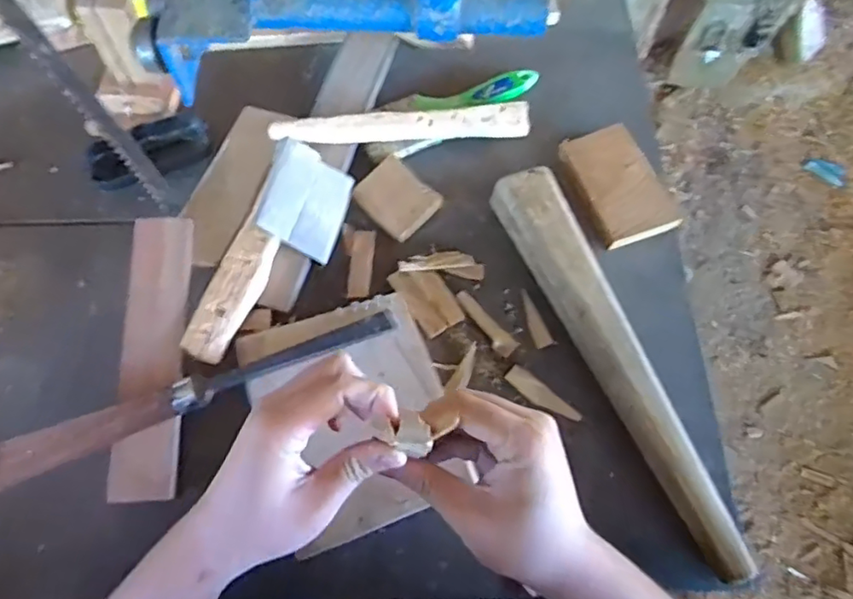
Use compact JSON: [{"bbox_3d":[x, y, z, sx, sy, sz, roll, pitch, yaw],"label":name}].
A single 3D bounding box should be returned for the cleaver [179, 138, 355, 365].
[{"bbox_3d":[-0.132,-0.037,0.525,0.079,0.018,0.208,27,74,-20],"label":"cleaver"}]

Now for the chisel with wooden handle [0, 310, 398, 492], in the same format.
[{"bbox_3d":[-0.175,0.072,0.468,0.319,0.028,0.027,-21,69,-11],"label":"chisel with wooden handle"}]

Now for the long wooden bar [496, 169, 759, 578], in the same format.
[{"bbox_3d":[0.155,0.050,0.495,0.052,0.049,0.365,-21,69,-10],"label":"long wooden bar"}]

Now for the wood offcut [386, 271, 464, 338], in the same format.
[{"bbox_3d":[0.000,-0.002,0.529,0.041,0.011,0.067,-33,72,-15],"label":"wood offcut"}]

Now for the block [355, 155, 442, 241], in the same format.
[{"bbox_3d":[-0.029,-0.096,0.568,0.071,0.016,0.061,40,71,14],"label":"block"}]

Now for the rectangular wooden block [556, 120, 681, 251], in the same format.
[{"bbox_3d":[0.182,-0.111,0.569,0.071,0.027,0.119,-19,69,-10],"label":"rectangular wooden block"}]

